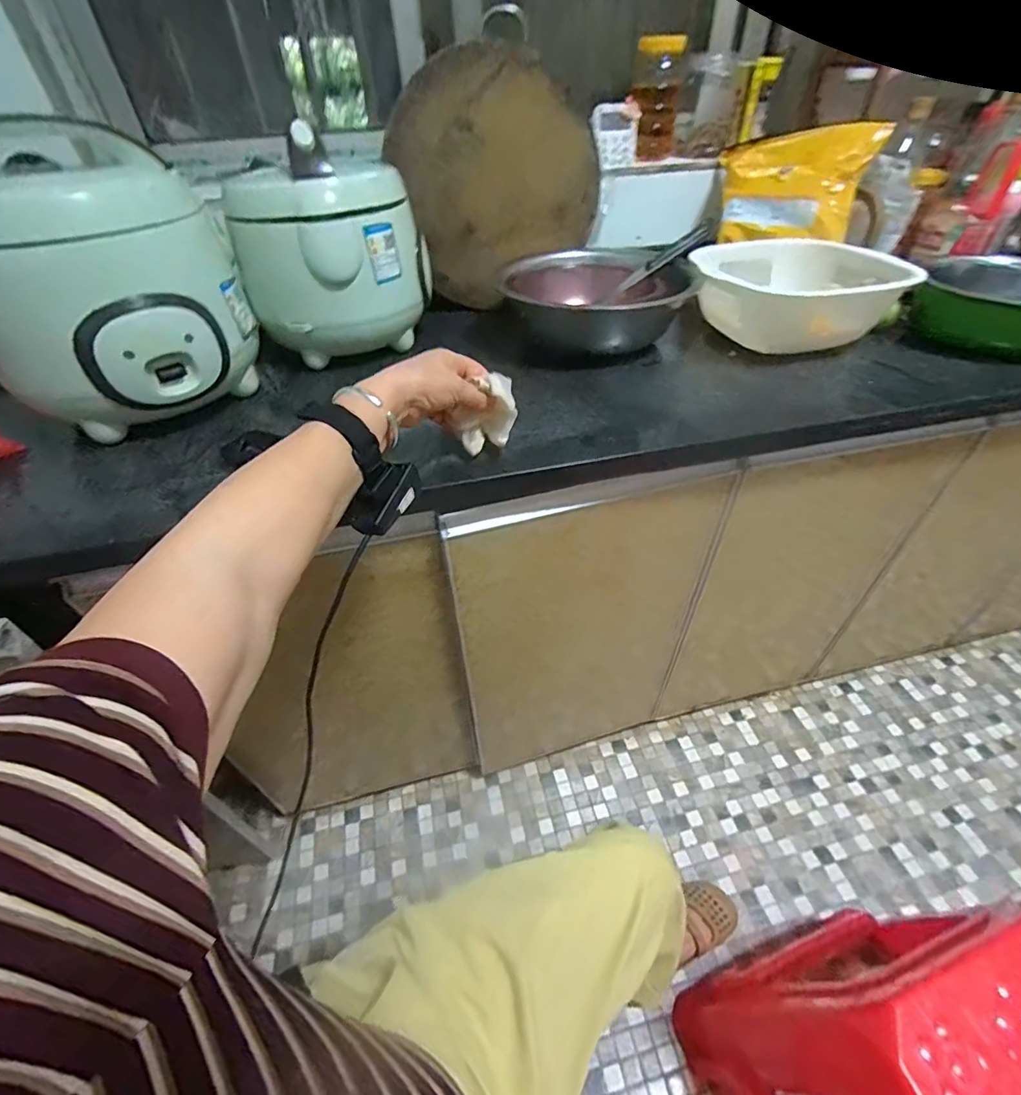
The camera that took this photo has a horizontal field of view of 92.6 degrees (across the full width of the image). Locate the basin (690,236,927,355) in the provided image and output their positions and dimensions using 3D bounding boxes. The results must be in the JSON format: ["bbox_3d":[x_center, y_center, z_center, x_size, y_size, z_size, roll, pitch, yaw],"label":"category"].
[{"bbox_3d":[0.405,-0.372,0.717,0.252,0.098,0.183,8,45,10],"label":"basin"}]

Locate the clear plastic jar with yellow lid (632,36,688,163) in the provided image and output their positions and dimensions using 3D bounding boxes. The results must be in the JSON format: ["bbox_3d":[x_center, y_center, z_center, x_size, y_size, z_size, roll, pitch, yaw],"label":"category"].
[{"bbox_3d":[0.238,-0.729,0.798,0.072,0.144,0.087,7,45,10],"label":"clear plastic jar with yellow lid"}]

